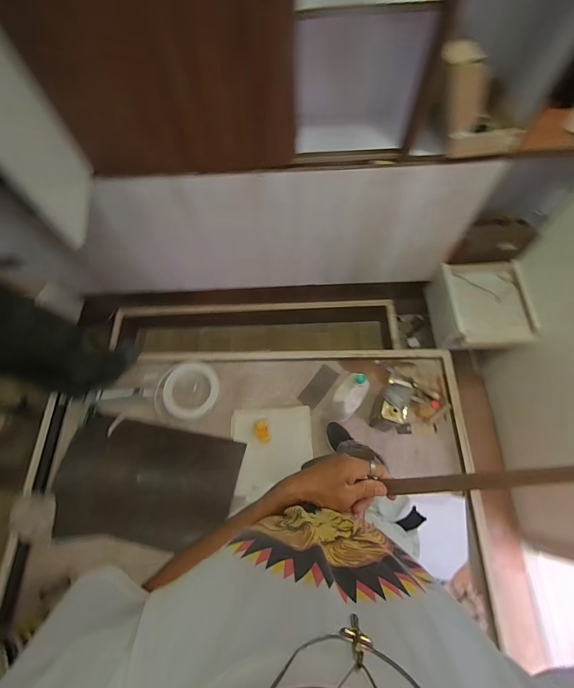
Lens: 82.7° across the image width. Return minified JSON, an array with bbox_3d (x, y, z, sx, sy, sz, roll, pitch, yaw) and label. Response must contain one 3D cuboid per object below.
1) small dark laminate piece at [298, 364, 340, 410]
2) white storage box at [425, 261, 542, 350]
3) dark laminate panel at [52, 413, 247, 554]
[{"bbox_3d":[0.145,0.194,1.483,0.088,0.016,0.203,35,73,16],"label":"small dark laminate piece"},{"bbox_3d":[0.890,-0.149,1.523,0.340,0.224,0.400,-7,67,-1],"label":"white storage box"},{"bbox_3d":[-0.585,0.580,1.357,0.728,0.027,0.452,9,70,6],"label":"dark laminate panel"}]

